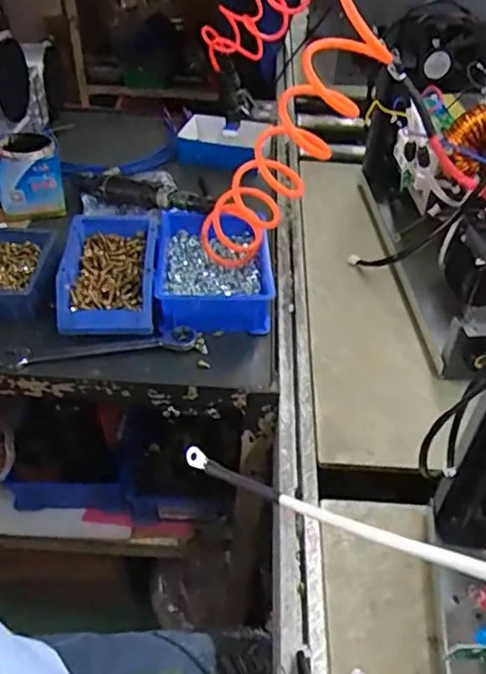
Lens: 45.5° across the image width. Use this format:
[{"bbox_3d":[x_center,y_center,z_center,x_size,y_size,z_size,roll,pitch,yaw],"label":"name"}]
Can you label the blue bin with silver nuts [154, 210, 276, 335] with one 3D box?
[{"bbox_3d":[-0.042,-0.097,0.800,0.153,0.066,0.214,-1,43,-5],"label":"blue bin with silver nuts"}]

